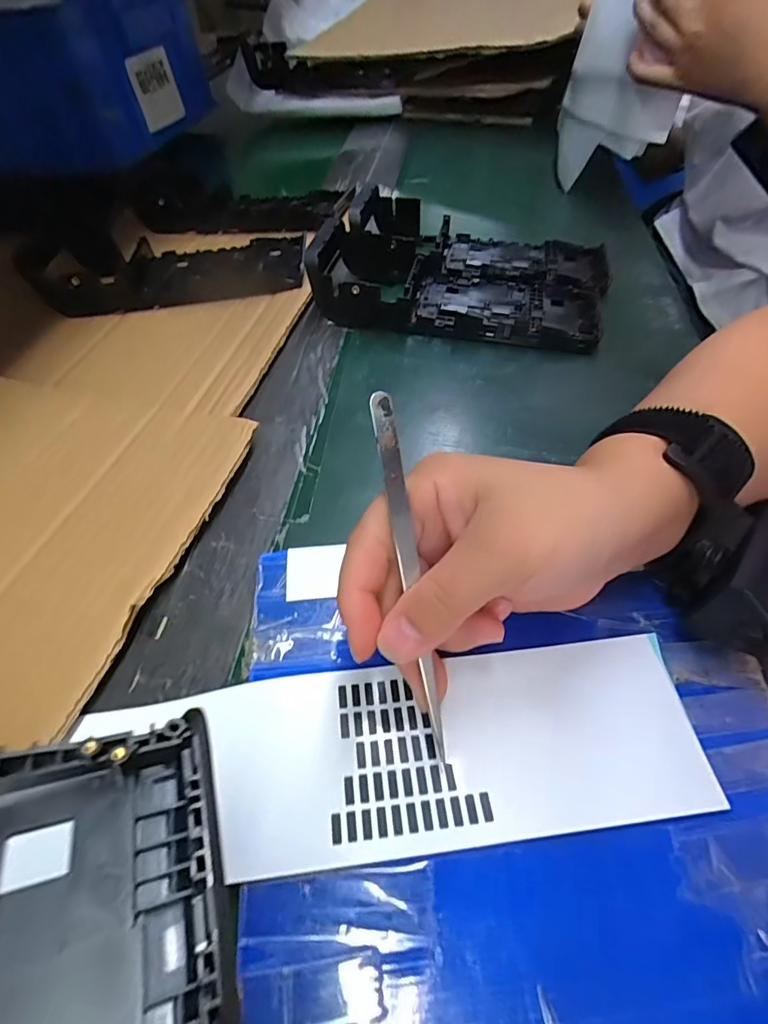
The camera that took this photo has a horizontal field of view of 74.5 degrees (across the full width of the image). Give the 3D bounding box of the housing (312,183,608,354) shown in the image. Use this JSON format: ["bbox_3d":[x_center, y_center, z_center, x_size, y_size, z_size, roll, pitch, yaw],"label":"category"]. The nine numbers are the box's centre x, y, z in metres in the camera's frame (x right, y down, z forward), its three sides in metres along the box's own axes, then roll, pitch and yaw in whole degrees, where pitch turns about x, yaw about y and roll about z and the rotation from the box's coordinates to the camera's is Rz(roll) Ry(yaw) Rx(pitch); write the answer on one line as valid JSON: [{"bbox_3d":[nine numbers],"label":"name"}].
[{"bbox_3d":[0.064,-0.200,0.401,0.215,0.044,0.162,12,52,10],"label":"housing"}]

